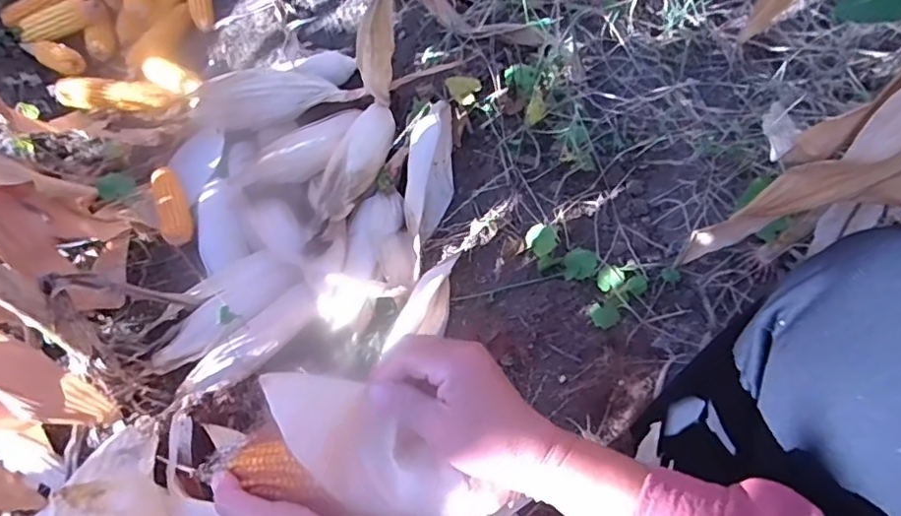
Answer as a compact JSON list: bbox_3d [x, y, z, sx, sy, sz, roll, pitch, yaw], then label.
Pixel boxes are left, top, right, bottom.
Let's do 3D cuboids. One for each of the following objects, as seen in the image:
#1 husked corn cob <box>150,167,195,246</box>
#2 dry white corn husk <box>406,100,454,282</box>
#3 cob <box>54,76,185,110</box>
[{"bbox_3d":[-0.431,-0.087,0.854,0.041,0.043,0.148,-25,63,-11],"label":"husked corn cob"},{"bbox_3d":[-0.034,-0.106,0.813,0.067,0.059,0.258,7,82,6],"label":"dry white corn husk"},{"bbox_3d":[-0.594,-0.293,1.000,0.201,0.060,0.041,-4,59,-24],"label":"cob"}]

